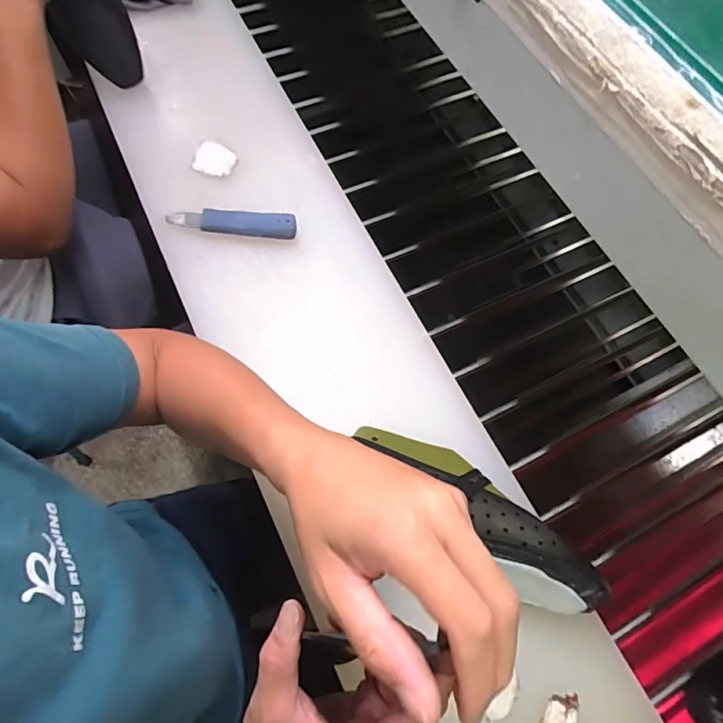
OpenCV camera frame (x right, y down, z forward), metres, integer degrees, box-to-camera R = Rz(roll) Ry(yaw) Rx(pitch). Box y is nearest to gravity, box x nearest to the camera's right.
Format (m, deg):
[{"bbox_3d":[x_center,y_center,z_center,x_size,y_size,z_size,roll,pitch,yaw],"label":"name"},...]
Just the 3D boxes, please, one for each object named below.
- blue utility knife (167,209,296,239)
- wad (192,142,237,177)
[{"bbox_3d":[-0.160,-0.174,0.588,0.158,0.013,0.031,4,65,-2],"label":"blue utility knife"},{"bbox_3d":[-0.197,-0.272,0.635,0.056,0.010,0.050,21,67,7],"label":"wad"}]

